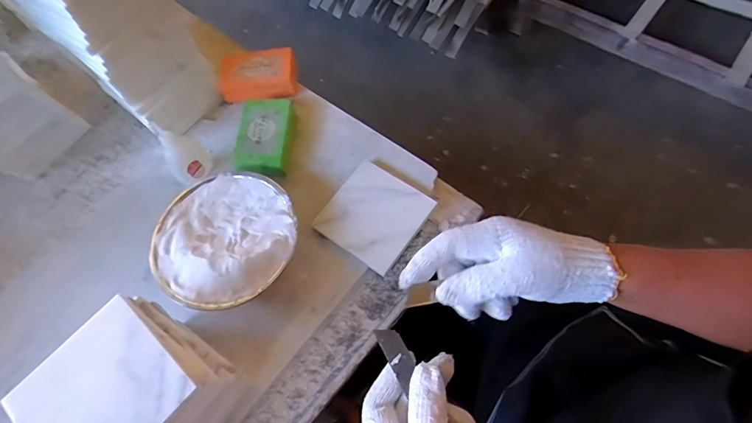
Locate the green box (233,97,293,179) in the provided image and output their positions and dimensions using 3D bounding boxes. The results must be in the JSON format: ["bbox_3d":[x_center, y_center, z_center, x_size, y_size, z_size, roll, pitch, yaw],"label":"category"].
[{"bbox_3d":[-0.134,-0.091,0.517,0.059,0.028,0.099,2,63,5],"label":"green box"}]

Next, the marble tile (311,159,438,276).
[{"bbox_3d":[-0.001,0.003,0.471,0.096,0.012,0.098,33,70,19],"label":"marble tile"}]

